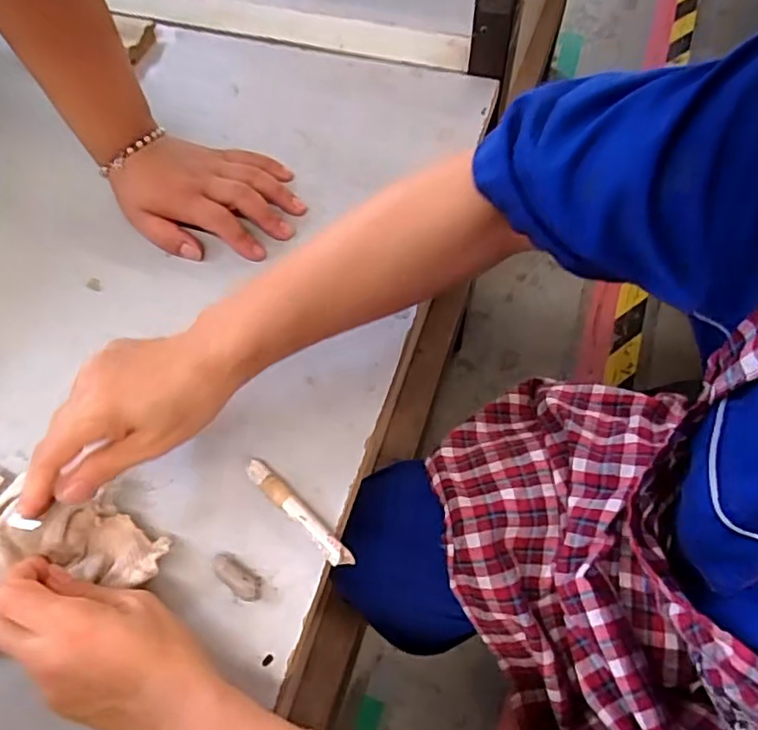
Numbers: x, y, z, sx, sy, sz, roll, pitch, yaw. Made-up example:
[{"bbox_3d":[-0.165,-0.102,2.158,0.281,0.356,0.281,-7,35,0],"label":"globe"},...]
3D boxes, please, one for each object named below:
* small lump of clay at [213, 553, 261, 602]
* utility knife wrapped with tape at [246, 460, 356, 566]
[{"bbox_3d":[-0.086,0.128,0.367,0.034,0.012,0.014,31,68,18],"label":"small lump of clay"},{"bbox_3d":[-0.051,0.095,0.386,0.091,0.011,0.013,40,71,21],"label":"utility knife wrapped with tape"}]

